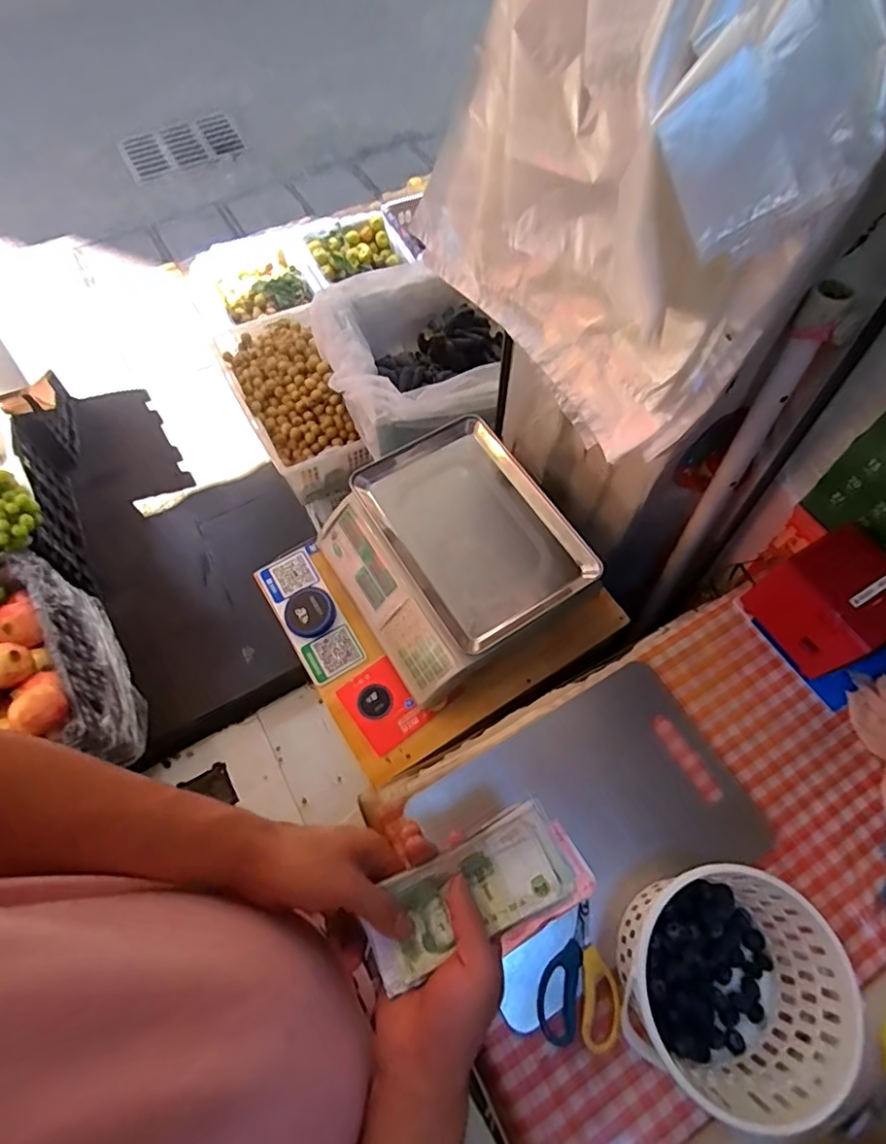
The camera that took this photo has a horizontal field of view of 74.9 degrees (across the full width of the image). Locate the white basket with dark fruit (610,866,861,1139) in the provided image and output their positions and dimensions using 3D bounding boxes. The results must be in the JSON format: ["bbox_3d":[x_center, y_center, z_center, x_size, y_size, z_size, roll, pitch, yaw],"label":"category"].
[{"bbox_3d":[0.249,0.365,0.520,0.176,0.115,0.167,0,64,0],"label":"white basket with dark fruit"}]

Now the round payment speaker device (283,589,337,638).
[{"bbox_3d":[-0.212,0.064,0.918,0.077,0.019,0.082,0,64,0],"label":"round payment speaker device"}]

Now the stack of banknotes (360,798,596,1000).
[{"bbox_3d":[0.023,0.234,0.419,0.162,0.018,0.077,-24,66,-9],"label":"stack of banknotes"}]

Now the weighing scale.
[{"bbox_3d":[0.012,-0.031,0.882,0.318,0.105,0.346,-30,67,-14],"label":"weighing scale"}]

